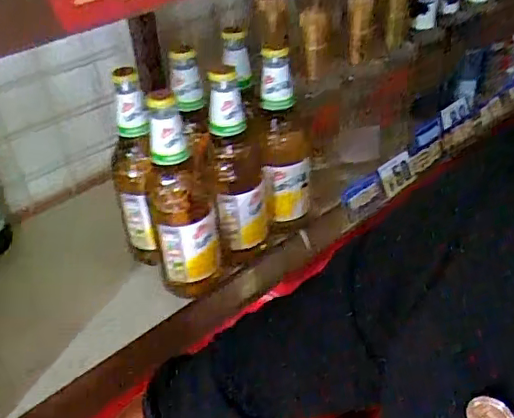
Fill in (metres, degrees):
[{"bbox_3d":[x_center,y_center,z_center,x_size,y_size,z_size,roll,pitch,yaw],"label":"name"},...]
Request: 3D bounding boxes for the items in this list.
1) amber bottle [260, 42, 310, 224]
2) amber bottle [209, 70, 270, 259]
[{"bbox_3d":[0.035,-0.087,0.667,0.059,0.211,0.071,3,33,3],"label":"amber bottle"},{"bbox_3d":[-0.020,-0.044,0.629,0.060,0.200,0.060,0,38,5],"label":"amber bottle"}]

